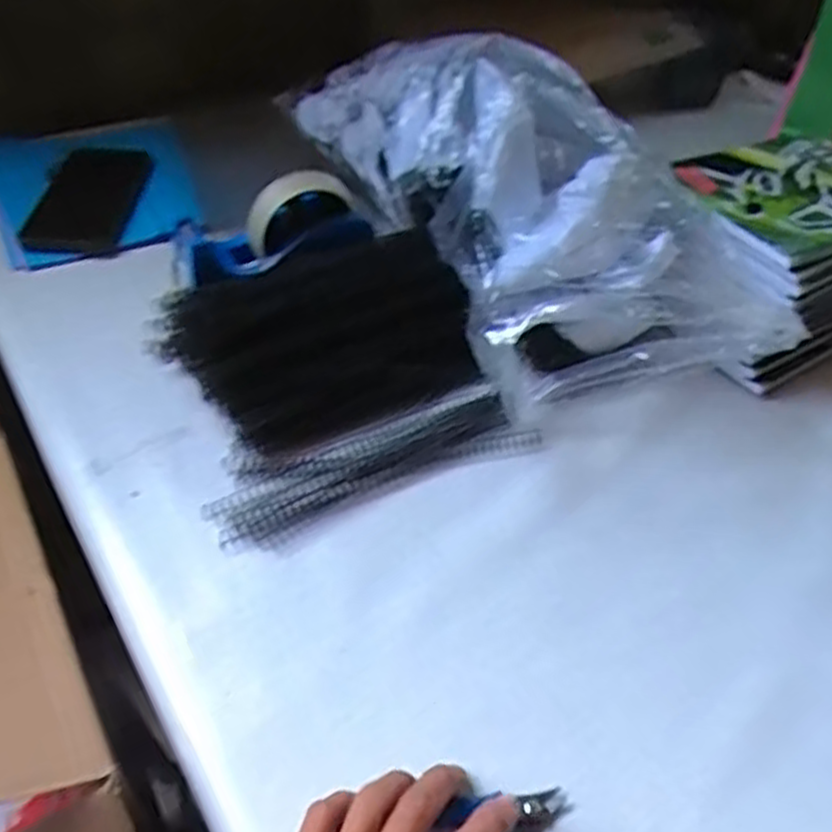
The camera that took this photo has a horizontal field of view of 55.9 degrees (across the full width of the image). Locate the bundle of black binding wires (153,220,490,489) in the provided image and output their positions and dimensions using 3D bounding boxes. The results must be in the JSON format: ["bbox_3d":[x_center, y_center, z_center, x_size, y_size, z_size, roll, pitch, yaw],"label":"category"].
[{"bbox_3d":[-0.069,-0.060,0.580,0.206,0.064,0.144,-20,50,-26],"label":"bundle of black binding wires"}]

